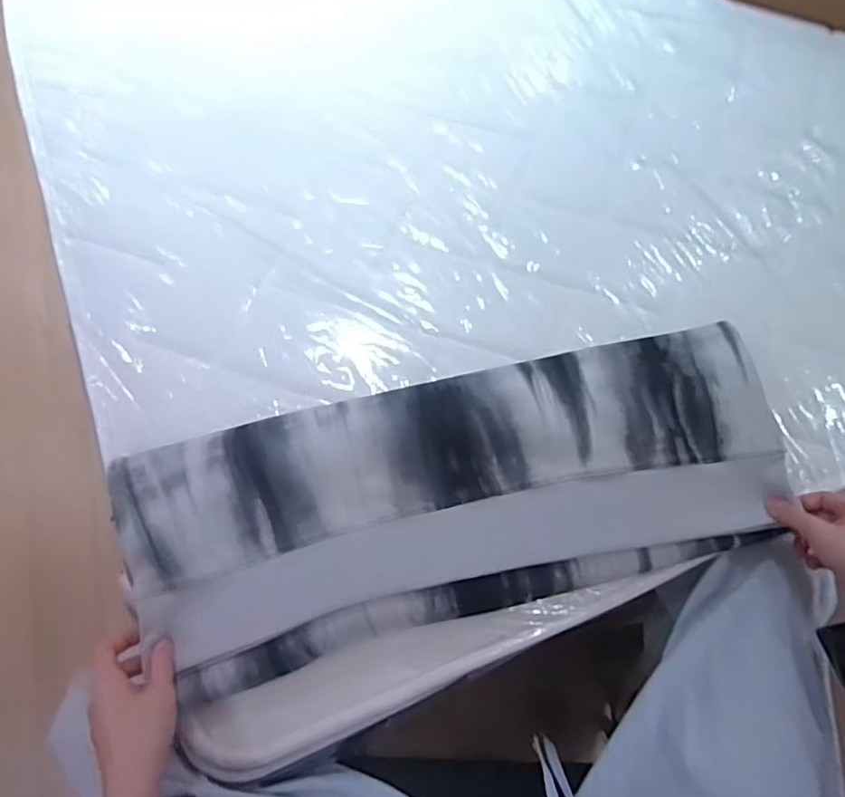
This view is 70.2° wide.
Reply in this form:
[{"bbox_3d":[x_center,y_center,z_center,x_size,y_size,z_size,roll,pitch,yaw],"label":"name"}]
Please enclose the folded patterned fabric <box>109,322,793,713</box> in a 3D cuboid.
[{"bbox_3d":[0.041,0.081,0.522,0.582,0.046,0.207,-12,64,-7],"label":"folded patterned fabric"}]

